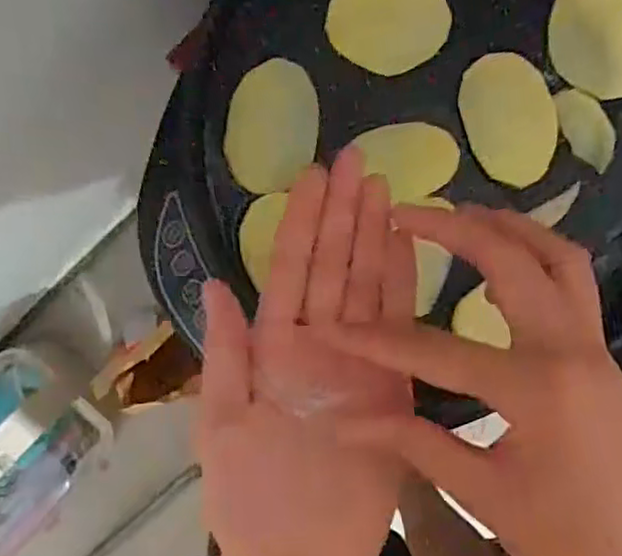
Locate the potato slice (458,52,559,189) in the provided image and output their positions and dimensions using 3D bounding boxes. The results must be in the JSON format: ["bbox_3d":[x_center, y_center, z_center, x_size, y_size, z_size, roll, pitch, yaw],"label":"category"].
[{"bbox_3d":[0.126,-0.099,0.422,0.053,0.008,0.081,-16,95,-5],"label":"potato slice"}]

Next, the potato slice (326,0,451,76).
[{"bbox_3d":[0.048,-0.157,0.412,0.073,0.004,0.057,7,92,-6],"label":"potato slice"}]

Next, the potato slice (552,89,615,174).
[{"bbox_3d":[0.179,-0.097,0.435,0.032,0.011,0.058,-38,96,-3],"label":"potato slice"}]

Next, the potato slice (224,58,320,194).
[{"bbox_3d":[-0.024,-0.095,0.418,0.055,0.004,0.077,7,92,-6],"label":"potato slice"}]

